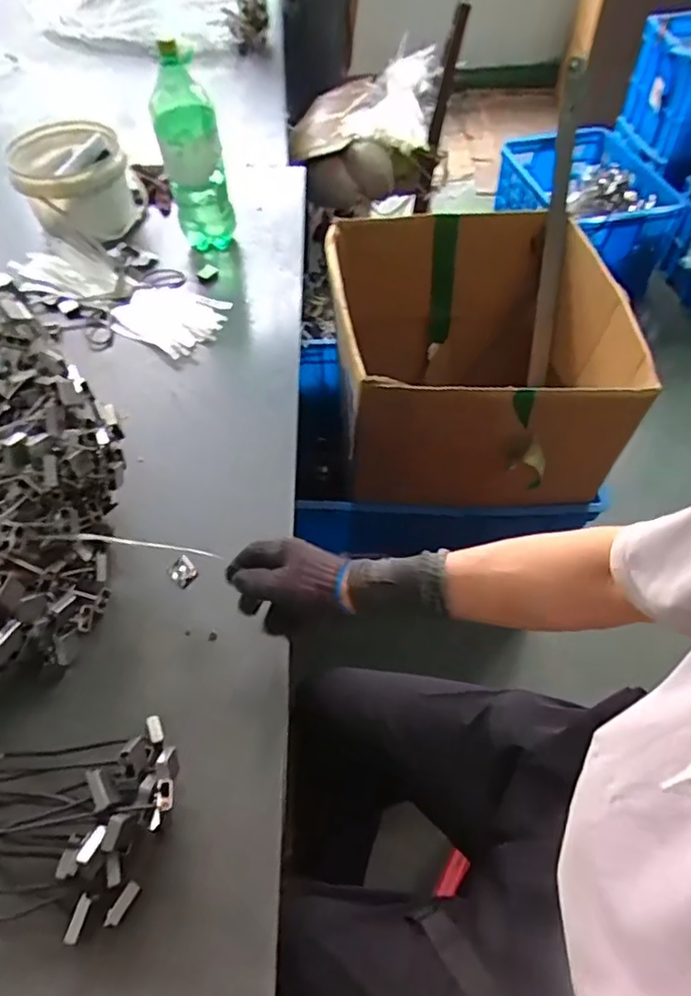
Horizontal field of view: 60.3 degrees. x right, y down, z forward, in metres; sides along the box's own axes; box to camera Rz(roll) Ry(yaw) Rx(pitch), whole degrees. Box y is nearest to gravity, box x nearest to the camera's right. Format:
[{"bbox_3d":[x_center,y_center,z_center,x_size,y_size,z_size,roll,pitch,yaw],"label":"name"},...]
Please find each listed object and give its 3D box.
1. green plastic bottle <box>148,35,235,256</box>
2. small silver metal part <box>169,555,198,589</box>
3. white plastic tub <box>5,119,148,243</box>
[{"bbox_3d":[-0.254,-0.557,1.014,0.099,0.321,0.081,-14,55,-8],"label":"green plastic bottle"},{"bbox_3d":[-0.180,0.084,0.665,0.030,0.012,0.035,-47,53,1],"label":"small silver metal part"},{"bbox_3d":[-0.507,-0.605,1.136,0.217,0.132,0.237,-18,55,-11],"label":"white plastic tub"}]

